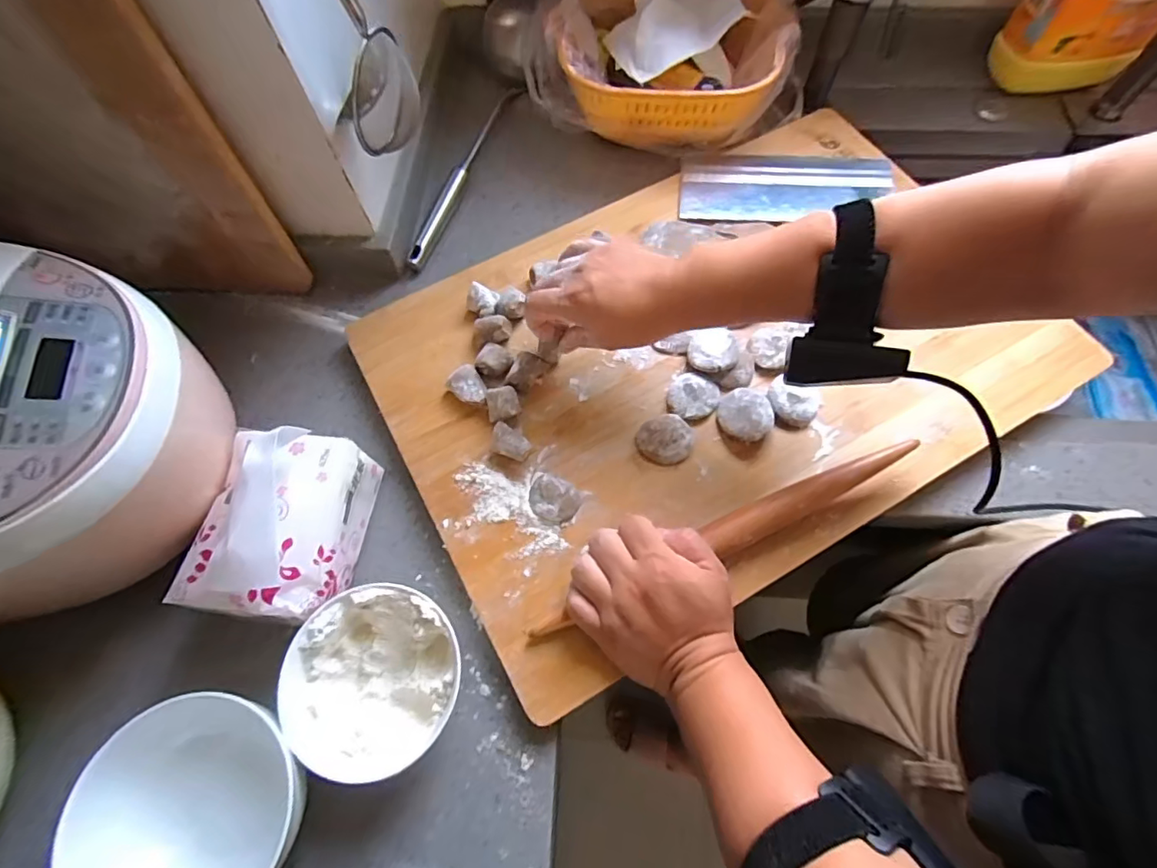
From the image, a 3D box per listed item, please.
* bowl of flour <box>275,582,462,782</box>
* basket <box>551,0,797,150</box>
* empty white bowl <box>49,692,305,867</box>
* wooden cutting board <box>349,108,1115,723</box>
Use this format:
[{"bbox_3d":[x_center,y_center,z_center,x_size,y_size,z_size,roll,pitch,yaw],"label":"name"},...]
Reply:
[{"bbox_3d":[-0.134,0.165,0.367,0.113,0.060,0.106,-1,68,1],"label":"bowl of flour"},{"bbox_3d":[0.102,-0.414,0.575,0.230,0.077,0.211,6,68,4],"label":"basket"},{"bbox_3d":[-0.225,0.231,0.333,0.117,0.080,0.124,-1,68,1],"label":"empty white bowl"},{"bbox_3d":[0.118,-0.081,0.469,0.544,0.031,0.376,-28,70,-10],"label":"wooden cutting board"}]

